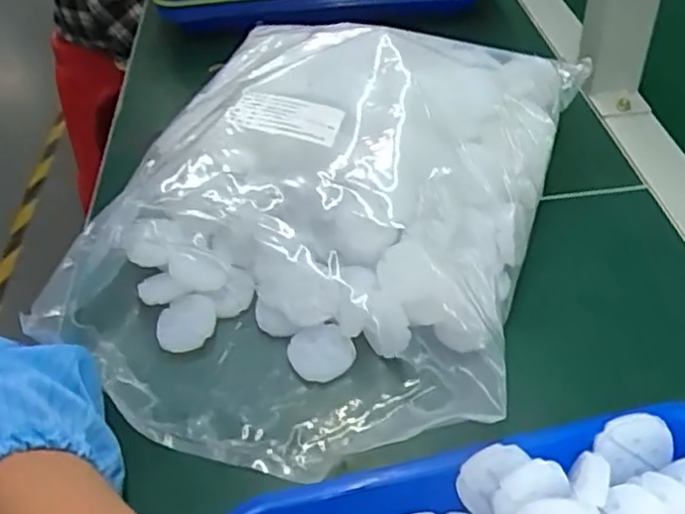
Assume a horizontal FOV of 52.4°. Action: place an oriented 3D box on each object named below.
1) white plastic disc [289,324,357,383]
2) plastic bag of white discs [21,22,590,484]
[{"bbox_3d":[-0.012,0.053,0.393,0.035,0.009,0.033,-3,44,3],"label":"white plastic disc"},{"bbox_3d":[-0.004,-0.047,0.436,0.240,0.108,0.346,14,47,20],"label":"plastic bag of white discs"}]

